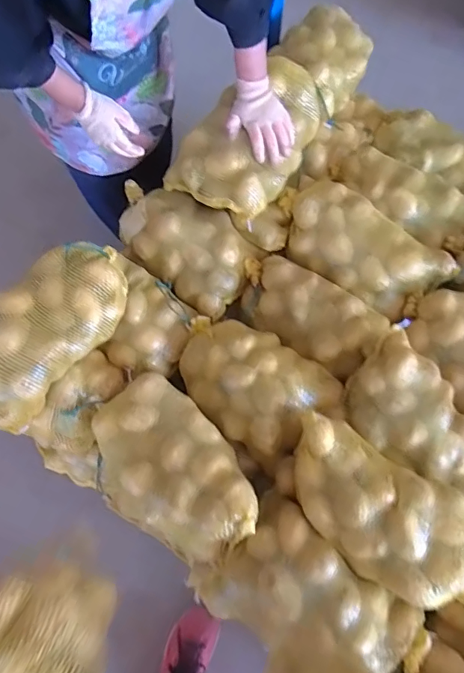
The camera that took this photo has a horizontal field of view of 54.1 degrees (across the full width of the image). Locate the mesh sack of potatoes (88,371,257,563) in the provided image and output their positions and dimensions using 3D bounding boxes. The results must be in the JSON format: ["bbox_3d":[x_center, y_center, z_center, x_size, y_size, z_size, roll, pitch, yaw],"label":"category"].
[{"bbox_3d":[-0.106,0.233,0.792,0.213,0.088,0.330,-41,73,-17],"label":"mesh sack of potatoes"}]

